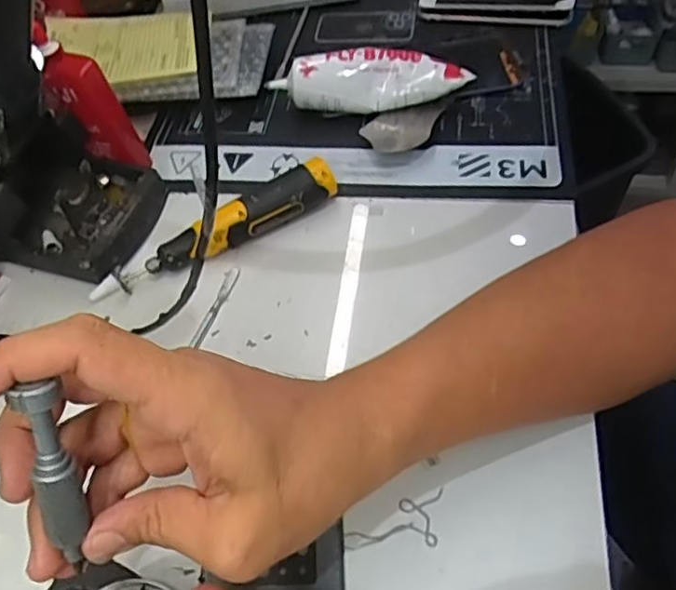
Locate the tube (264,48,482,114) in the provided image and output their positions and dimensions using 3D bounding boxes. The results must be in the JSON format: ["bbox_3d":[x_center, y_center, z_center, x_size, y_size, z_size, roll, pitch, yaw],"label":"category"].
[{"bbox_3d":[0.025,-0.170,0.520,0.150,0.042,0.035,-4,54,3],"label":"tube"}]

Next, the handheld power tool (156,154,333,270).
[{"bbox_3d":[-0.062,-0.054,0.457,0.131,0.030,0.024,-32,57,-16],"label":"handheld power tool"}]

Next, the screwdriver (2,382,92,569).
[{"bbox_3d":[-0.103,0.069,0.235,0.013,0.089,0.011,9,31,10],"label":"screwdriver"}]

